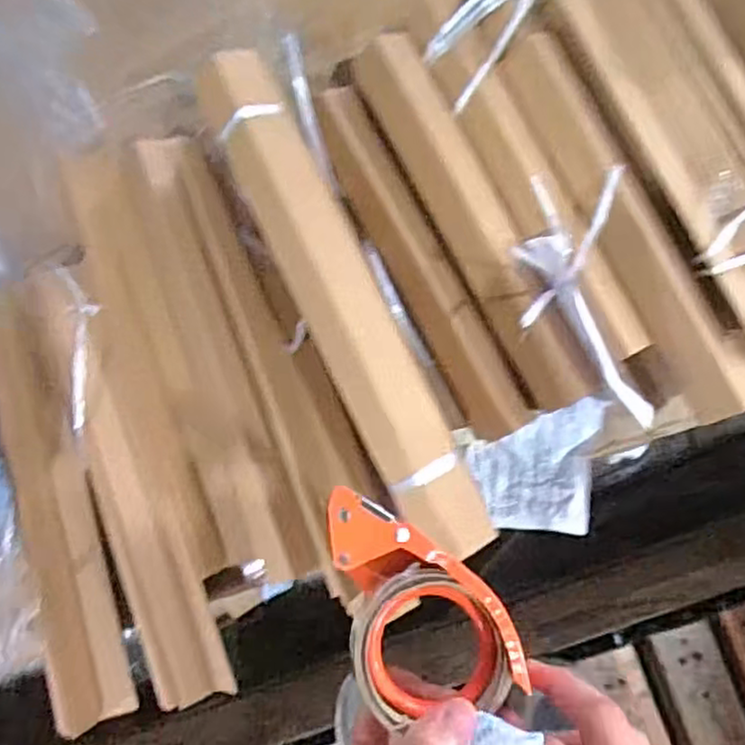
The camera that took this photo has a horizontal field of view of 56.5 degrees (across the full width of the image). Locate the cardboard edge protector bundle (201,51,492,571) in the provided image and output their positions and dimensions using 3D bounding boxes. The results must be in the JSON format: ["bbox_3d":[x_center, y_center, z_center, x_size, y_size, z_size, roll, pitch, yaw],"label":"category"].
[{"bbox_3d":[-0.030,-0.066,0.649,0.077,0.062,0.498,-26,84,5],"label":"cardboard edge protector bundle"}]

